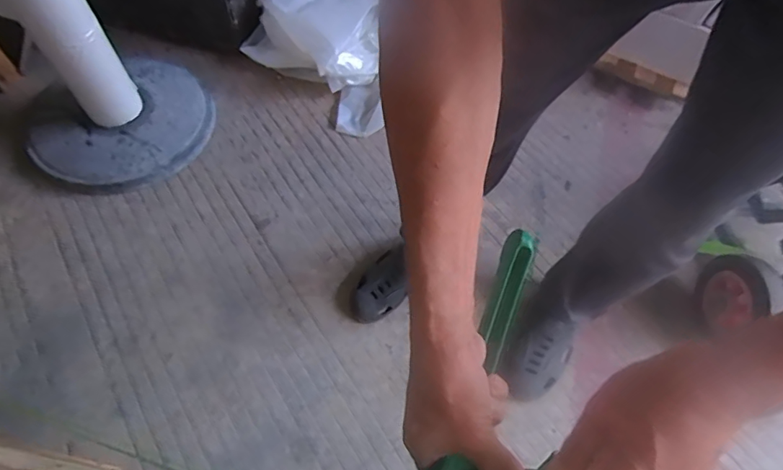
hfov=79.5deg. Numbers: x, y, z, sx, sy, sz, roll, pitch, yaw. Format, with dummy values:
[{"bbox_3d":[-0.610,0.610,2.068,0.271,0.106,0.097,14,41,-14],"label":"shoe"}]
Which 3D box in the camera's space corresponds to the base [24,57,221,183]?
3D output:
[{"bbox_3d":[-0.621,-0.264,1.129,0.351,0.054,0.393,35,63,16],"label":"base"}]

